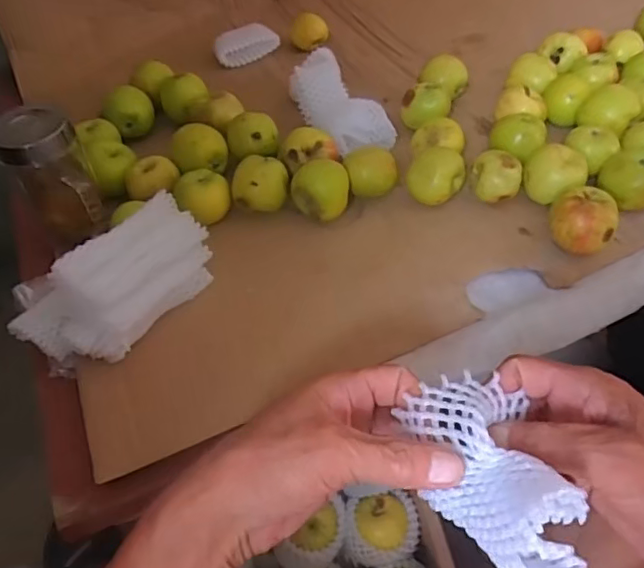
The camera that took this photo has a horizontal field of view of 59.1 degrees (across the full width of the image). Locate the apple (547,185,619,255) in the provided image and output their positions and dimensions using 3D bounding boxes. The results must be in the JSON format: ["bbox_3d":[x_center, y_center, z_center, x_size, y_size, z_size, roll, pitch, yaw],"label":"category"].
[{"bbox_3d":[0.246,-0.056,0.541,0.059,0.060,0.059,20,54,20],"label":"apple"}]

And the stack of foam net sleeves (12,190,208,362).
[{"bbox_3d":[-0.174,0.004,0.502,0.174,0.085,0.081,-35,56,-23],"label":"stack of foam net sleeves"}]

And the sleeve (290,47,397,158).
[{"bbox_3d":[0.015,-0.218,0.698,0.079,0.042,0.168,-27,66,-17],"label":"sleeve"}]

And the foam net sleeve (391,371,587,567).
[{"bbox_3d":[0.086,0.092,0.273,0.063,0.050,0.114,-12,30,-5],"label":"foam net sleeve"}]

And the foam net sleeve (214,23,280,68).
[{"bbox_3d":[-0.111,-0.355,0.844,0.094,0.036,0.044,-15,50,-8],"label":"foam net sleeve"}]

